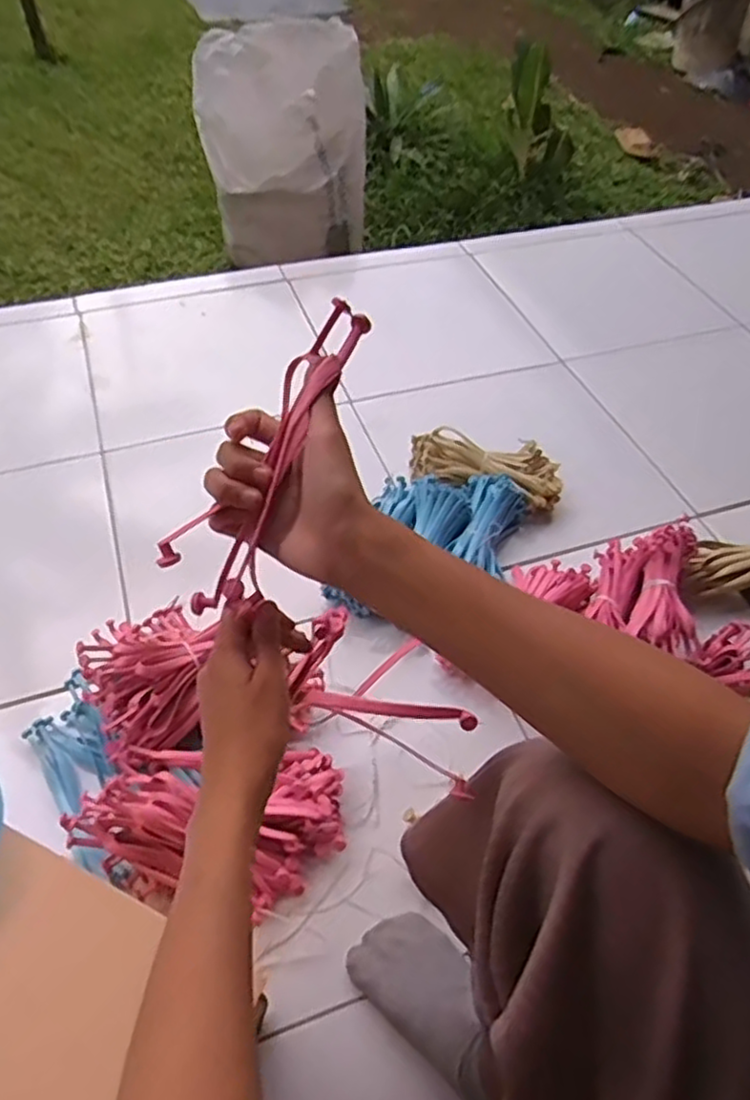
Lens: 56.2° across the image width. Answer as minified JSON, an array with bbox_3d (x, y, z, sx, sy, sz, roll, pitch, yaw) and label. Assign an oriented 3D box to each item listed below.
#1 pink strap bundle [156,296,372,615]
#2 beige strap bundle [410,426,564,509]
[{"bbox_3d":[-0.062,-0.053,0.406,0.046,0.042,0.200,28,94,20],"label":"pink strap bundle"},{"bbox_3d":[0.157,-0.121,1.021,0.230,0.057,0.077,18,52,12],"label":"beige strap bundle"}]

